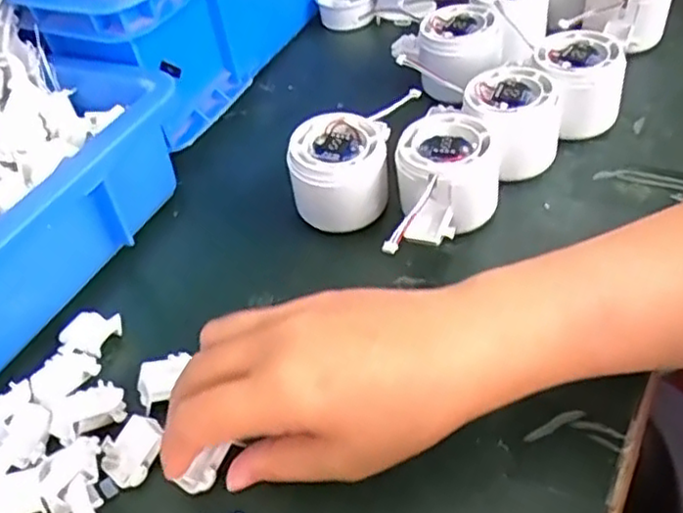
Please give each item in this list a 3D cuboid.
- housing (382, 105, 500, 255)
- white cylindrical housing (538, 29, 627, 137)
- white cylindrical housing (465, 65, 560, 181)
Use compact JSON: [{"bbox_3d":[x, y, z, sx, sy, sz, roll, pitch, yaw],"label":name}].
[{"bbox_3d":[0.061,-0.041,0.402,0.058,0.049,0.076,5,47,14],"label":"housing"},{"bbox_3d":[0.154,-0.111,0.451,0.054,0.053,0.057,-5,45,5],"label":"white cylindrical housing"},{"bbox_3d":[0.106,-0.081,0.433,0.059,0.051,0.063,6,47,15],"label":"white cylindrical housing"}]

